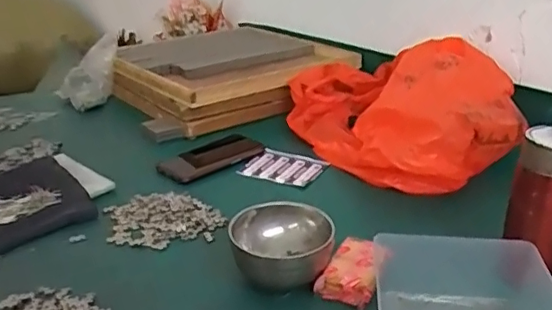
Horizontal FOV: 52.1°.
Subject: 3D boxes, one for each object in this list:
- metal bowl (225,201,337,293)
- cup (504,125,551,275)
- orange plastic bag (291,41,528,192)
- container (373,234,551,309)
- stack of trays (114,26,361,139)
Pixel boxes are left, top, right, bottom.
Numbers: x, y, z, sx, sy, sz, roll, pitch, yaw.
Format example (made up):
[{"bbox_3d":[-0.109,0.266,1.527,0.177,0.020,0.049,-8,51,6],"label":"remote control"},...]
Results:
[{"bbox_3d":[0.006,0.102,0.599,0.107,0.064,0.104,1,23,5],"label":"metal bowl"},{"bbox_3d":[0.268,0.055,0.565,0.063,0.159,0.061,13,27,27],"label":"cup"},{"bbox_3d":[0.186,-0.090,0.892,0.257,0.154,0.390,-12,27,-26],"label":"orange plastic bag"},{"bbox_3d":[0.167,0.135,0.520,0.145,0.060,0.131,3,23,10],"label":"container"},{"bbox_3d":[-0.097,-0.165,1.177,0.413,0.110,0.424,-16,29,-33],"label":"stack of trays"}]

